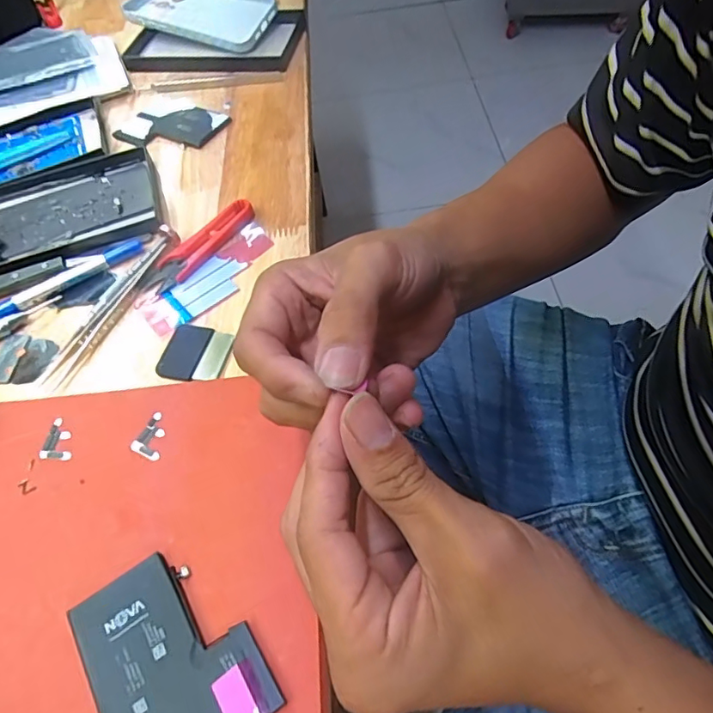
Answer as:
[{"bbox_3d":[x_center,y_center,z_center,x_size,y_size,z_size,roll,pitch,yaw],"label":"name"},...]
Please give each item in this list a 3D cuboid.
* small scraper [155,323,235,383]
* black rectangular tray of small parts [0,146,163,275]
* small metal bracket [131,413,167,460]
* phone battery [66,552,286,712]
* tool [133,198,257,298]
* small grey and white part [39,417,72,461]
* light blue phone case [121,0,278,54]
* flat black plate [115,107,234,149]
[{"bbox_3d":[-0.102,-0.002,0.327,0.041,0.005,0.039,9,59,13],"label":"small scraper"},{"bbox_3d":[-0.248,-0.107,0.411,0.180,0.017,0.105,-22,57,-7],"label":"black rectangular tray of small parts"},{"bbox_3d":[-0.114,0.044,0.290,0.018,0.004,0.025,20,61,18],"label":"small metal bracket"},{"bbox_3d":[-0.082,0.131,0.226,0.066,0.005,0.087,-32,59,-16],"label":"phone battery"},{"bbox_3d":[-0.114,-0.080,0.373,0.023,0.011,0.098,34,67,25],"label":"tool"},{"bbox_3d":[-0.169,0.047,0.295,0.019,0.004,0.024,4,56,7],"label":"small grey and white part"},{"bbox_3d":[-0.173,-0.381,0.571,0.176,0.013,0.088,28,70,16],"label":"light blue phone case"},{"bbox_3d":[-0.165,-0.209,0.467,0.090,0.007,0.058,16,60,16],"label":"flat black plate"}]

